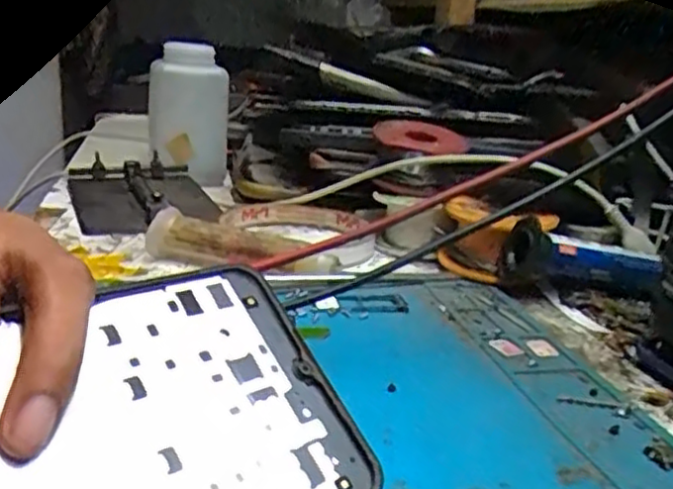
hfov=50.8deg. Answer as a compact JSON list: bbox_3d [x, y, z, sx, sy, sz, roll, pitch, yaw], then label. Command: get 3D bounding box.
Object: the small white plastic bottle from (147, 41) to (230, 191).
[{"bbox_3d":[-0.106,-0.091,0.498,0.057,0.091,0.046,0,17,-10],"label":"small white plastic bottle"}]

